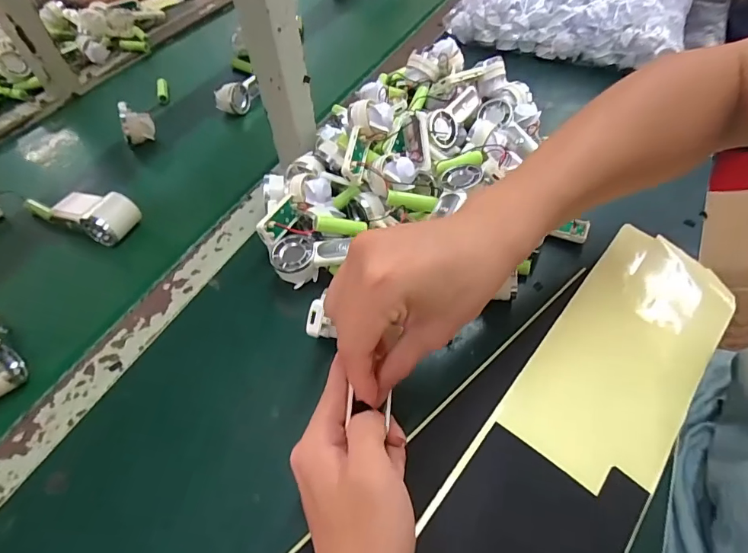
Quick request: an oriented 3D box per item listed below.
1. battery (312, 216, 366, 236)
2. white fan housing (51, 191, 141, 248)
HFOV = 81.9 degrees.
[{"bbox_3d":[-0.030,-0.046,0.393,0.049,0.013,0.011,3,47,-23],"label":"battery"},{"bbox_3d":[-0.302,-0.072,0.466,0.086,0.034,0.048,20,57,17],"label":"white fan housing"}]

